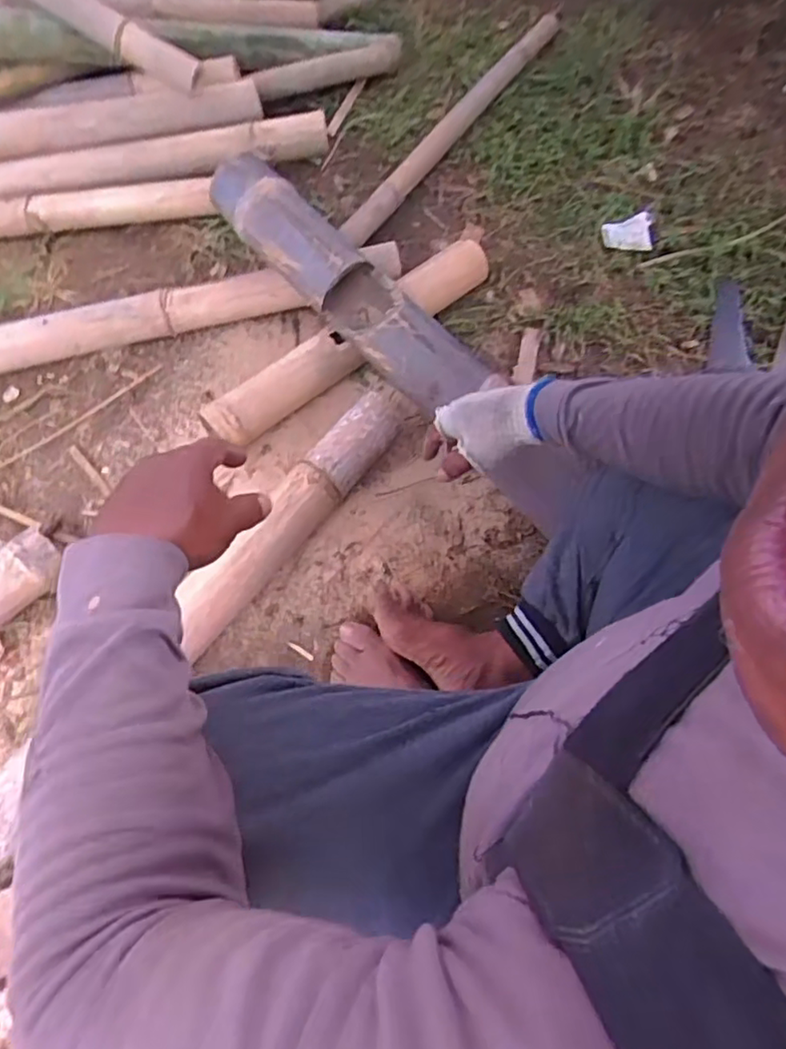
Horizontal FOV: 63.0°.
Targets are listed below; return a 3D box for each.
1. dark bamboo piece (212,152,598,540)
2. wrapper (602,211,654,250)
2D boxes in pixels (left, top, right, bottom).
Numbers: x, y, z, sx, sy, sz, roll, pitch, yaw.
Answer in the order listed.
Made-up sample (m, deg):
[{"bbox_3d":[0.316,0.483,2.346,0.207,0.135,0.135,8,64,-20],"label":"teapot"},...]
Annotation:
[{"bbox_3d":[-0.068,-0.325,0.875,0.099,0.085,0.484,-40,76,-15],"label":"dark bamboo piece"},{"bbox_3d":[0.395,-0.479,1.054,0.111,0.021,0.066,-28,71,-12],"label":"wrapper"}]

